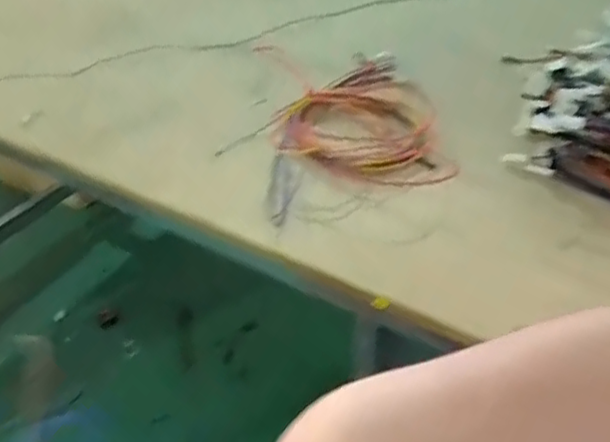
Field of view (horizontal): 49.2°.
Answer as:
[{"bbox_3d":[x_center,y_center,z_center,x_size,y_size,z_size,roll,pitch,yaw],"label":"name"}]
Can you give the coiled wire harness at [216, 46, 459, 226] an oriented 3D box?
[{"bbox_3d":[0.039,-0.110,0.766,0.211,0.031,0.303,-8,41,-5],"label":"coiled wire harness"}]

